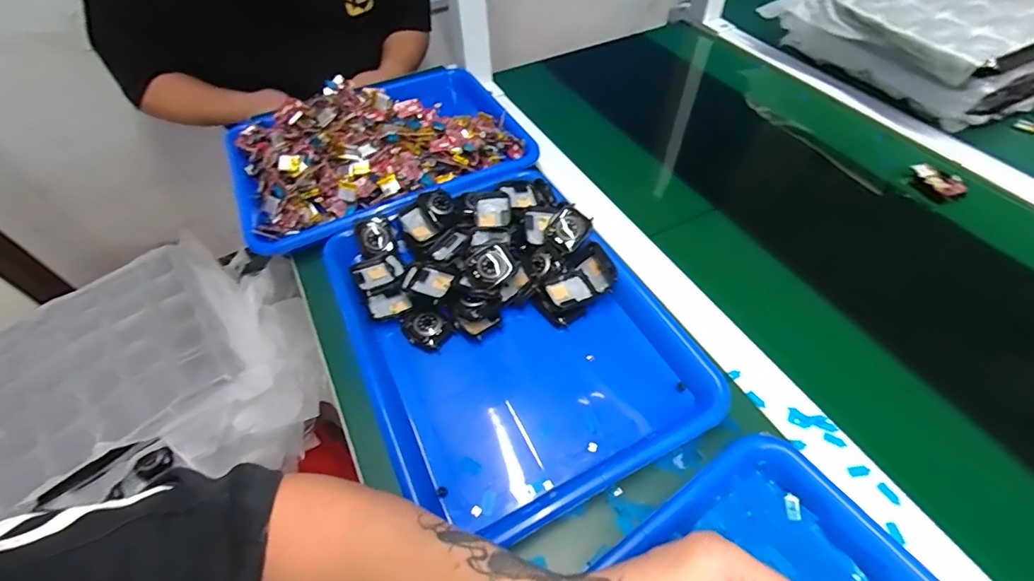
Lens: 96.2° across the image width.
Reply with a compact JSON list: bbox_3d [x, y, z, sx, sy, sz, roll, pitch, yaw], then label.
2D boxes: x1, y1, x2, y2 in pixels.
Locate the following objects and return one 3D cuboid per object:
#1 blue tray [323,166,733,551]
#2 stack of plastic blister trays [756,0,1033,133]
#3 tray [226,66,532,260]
[{"bbox_3d":[-0.016,0.027,0.417,0.257,0.045,0.336,-27,57,-16],"label":"blue tray"},{"bbox_3d":[0.587,-0.369,0.659,0.293,0.118,0.320,-22,56,-14],"label":"stack of plastic blister trays"},{"bbox_3d":[-0.170,-0.187,0.569,0.350,0.064,0.261,-23,56,-14],"label":"tray"}]

